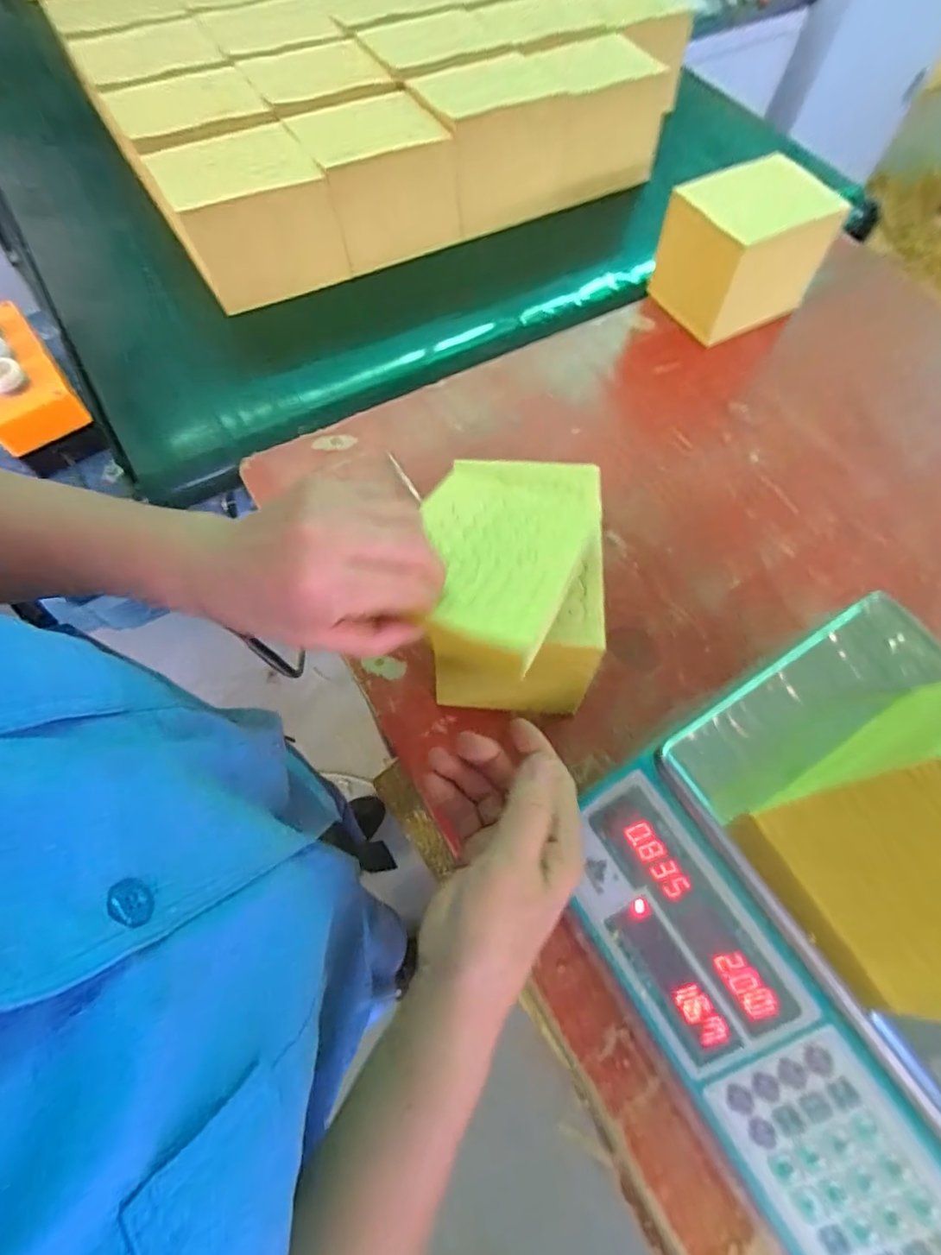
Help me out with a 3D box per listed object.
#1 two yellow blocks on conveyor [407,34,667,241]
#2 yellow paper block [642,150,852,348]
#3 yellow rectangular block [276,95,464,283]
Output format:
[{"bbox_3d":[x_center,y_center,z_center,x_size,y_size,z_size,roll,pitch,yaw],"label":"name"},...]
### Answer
[{"bbox_3d":[0.091,-0.670,0.720,0.351,0.132,0.141,-30,70,-14],"label":"two yellow blocks on conveyor"},{"bbox_3d":[0.320,-0.443,0.637,0.156,0.133,0.125,-26,70,-13],"label":"yellow paper block"},{"bbox_3d":[-0.114,-0.543,0.657,0.167,0.119,0.130,-27,70,-14],"label":"yellow rectangular block"}]

